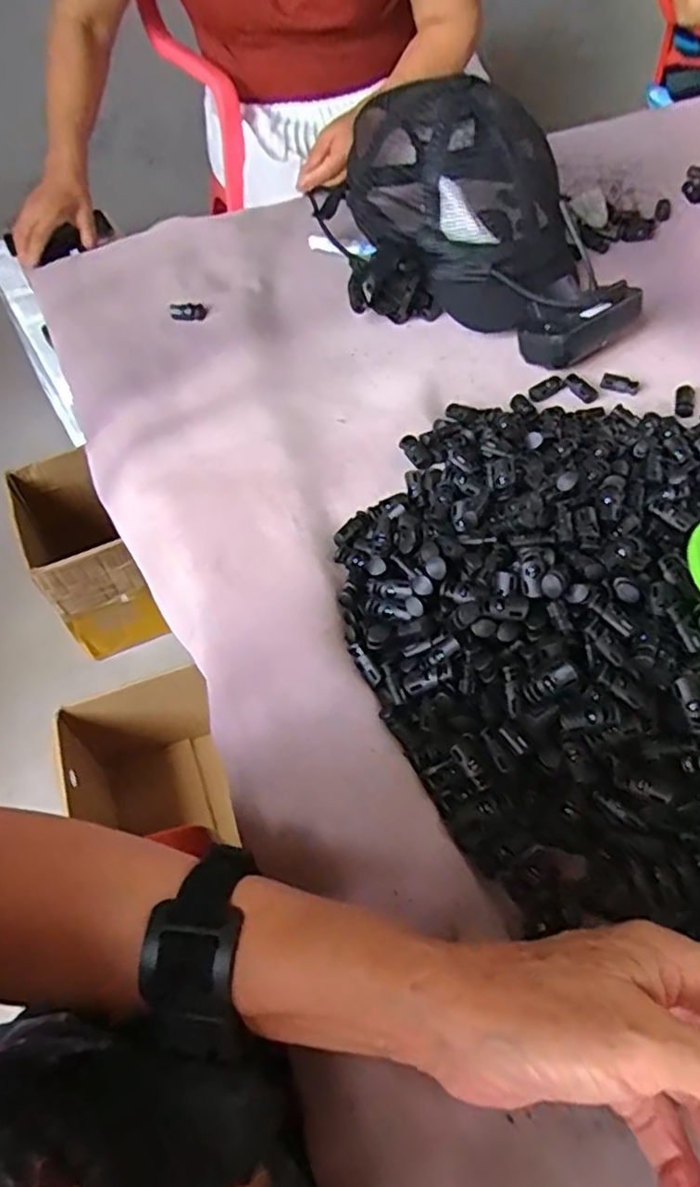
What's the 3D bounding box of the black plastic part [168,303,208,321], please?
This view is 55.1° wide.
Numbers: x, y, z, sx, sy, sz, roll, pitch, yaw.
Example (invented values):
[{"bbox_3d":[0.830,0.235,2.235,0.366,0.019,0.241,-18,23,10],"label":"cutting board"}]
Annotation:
[{"bbox_3d":[-0.130,-0.227,0.539,0.029,0.012,0.007,-1,56,-2],"label":"black plastic part"}]

